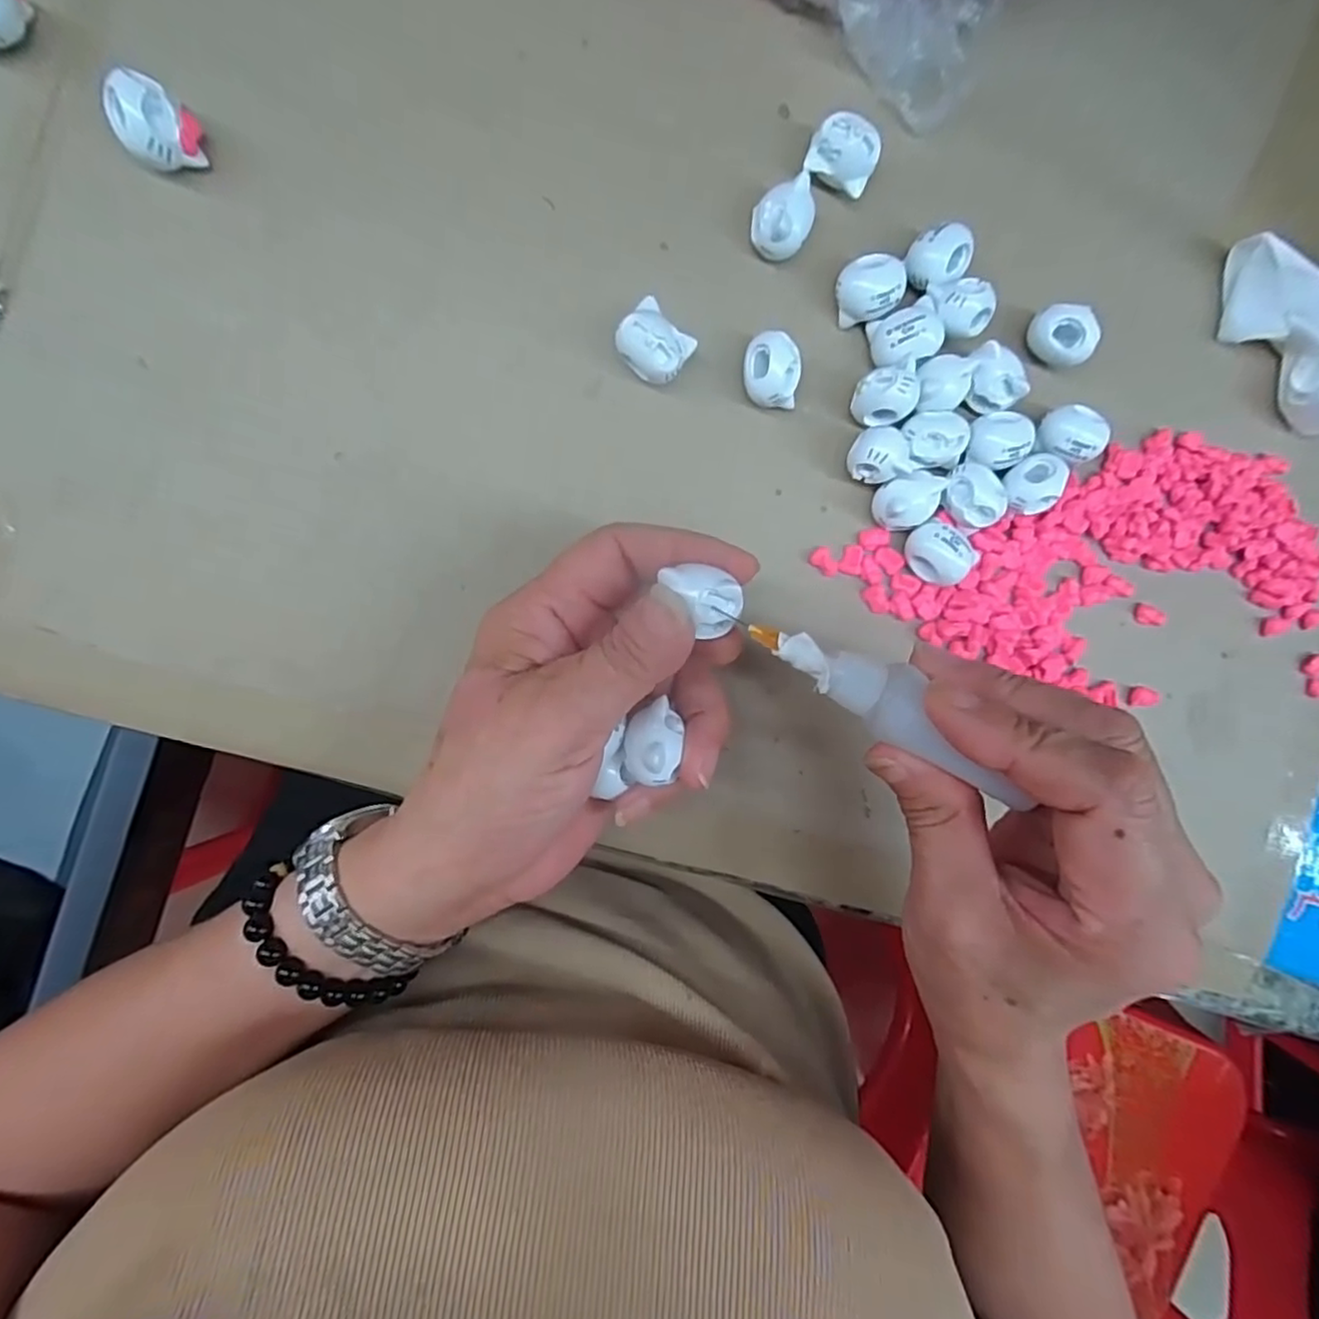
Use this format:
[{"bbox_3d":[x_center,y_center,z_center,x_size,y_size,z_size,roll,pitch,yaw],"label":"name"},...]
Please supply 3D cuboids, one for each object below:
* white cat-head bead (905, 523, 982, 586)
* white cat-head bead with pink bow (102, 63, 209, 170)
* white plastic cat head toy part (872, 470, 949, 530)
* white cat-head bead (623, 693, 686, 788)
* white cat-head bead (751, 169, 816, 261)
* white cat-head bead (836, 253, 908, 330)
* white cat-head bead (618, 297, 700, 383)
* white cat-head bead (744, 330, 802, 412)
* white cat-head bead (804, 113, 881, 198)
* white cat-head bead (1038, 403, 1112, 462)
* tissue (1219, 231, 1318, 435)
[{"bbox_3d":[0.109,-0.041,0.258,0.018,0.018,0.023,-40,97,-5],"label":"white cat-head bead"},{"bbox_3d":[-0.162,-0.172,0.215,0.023,0.024,0.021,-38,97,-5],"label":"white cat-head bead with pink bow"},{"bbox_3d":[0.096,-0.061,0.258,0.025,0.019,0.020,-17,95,-7],"label":"white plastic cat head toy part"},{"bbox_3d":[-0.003,0.027,0.210,0.016,0.014,0.024,8,91,-9],"label":"white cat-head bead"},{"bbox_3d":[0.046,-0.164,0.248,0.021,0.020,0.025,28,88,-9],"label":"white cat-head bead"},{"bbox_3d":[0.081,-0.142,0.254,0.025,0.014,0.025,0,99,2],"label":"white cat-head bead"},{"bbox_3d":[-0.002,-0.114,0.244,0.025,0.018,0.022,39,87,-8],"label":"white cat-head bead"},{"bbox_3d":[0.042,-0.108,0.250,0.019,0.020,0.025,-6,93,-8],"label":"white cat-head bead"},{"bbox_3d":[0.069,-0.191,0.252,0.025,0.019,0.019,21,89,-9],"label":"white cat-head bead"},{"bbox_3d":[0.165,-0.090,0.266,0.023,0.014,0.022,-2,93,-8],"label":"white cat-head bead"},{"bbox_3d":[0.271,-0.133,0.282,0.089,0.025,0.045,37,87,-8],"label":"tissue"}]

